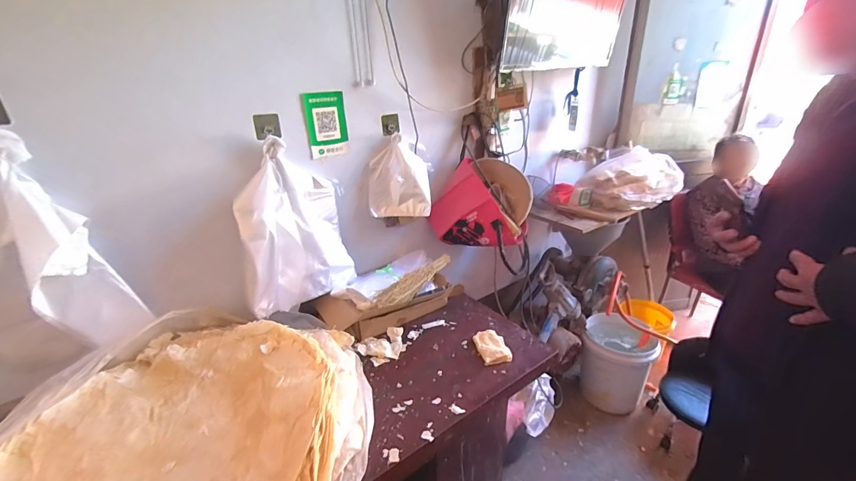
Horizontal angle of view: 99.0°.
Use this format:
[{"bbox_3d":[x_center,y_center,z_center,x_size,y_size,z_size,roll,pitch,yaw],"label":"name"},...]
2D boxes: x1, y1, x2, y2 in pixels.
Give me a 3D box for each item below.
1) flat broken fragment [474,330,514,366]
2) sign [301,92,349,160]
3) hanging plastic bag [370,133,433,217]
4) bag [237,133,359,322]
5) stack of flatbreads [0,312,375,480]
[{"bbox_3d":[0.176,0.291,1.005,0.081,0.020,0.121,-7,24,-12],"label":"flat broken fragment"},{"bbox_3d":[-0.289,-0.330,1.045,0.119,0.169,0.007,-20,29,-35],"label":"sign"},{"bbox_3d":[-0.094,-0.203,1.193,0.194,0.240,0.076,-4,23,-6],"label":"hanging plastic bag"},{"bbox_3d":[-0.372,-0.037,1.019,0.277,0.420,0.159,-10,25,-19],"label":"bag"},{"bbox_3d":[-0.441,0.346,0.718,0.616,0.145,0.626,-7,24,-11],"label":"stack of flatbreads"}]

